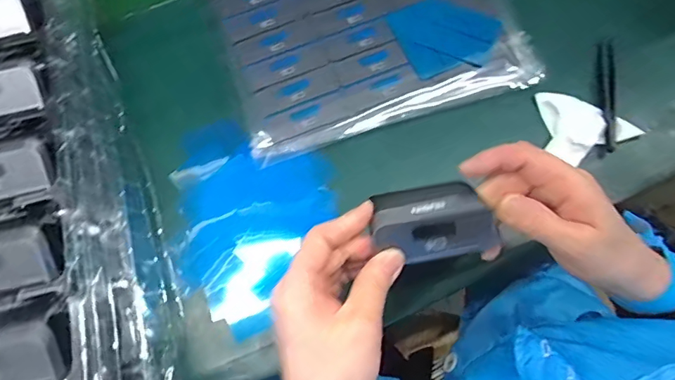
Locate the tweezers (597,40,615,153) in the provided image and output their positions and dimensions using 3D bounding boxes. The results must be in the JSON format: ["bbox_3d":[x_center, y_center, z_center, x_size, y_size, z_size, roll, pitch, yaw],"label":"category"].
[{"bbox_3d":[0.235,-0.081,0.421,0.015,0.011,0.093,-4,91,0],"label":"tweezers"}]

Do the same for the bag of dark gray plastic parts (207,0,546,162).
[{"bbox_3d":[0.025,-0.168,0.446,0.263,0.020,0.225,-16,73,-4],"label":"bag of dark gray plastic parts"}]

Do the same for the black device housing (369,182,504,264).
[{"bbox_3d":[0.057,0.018,0.299,0.072,0.019,0.046,-9,73,-1],"label":"black device housing"}]

